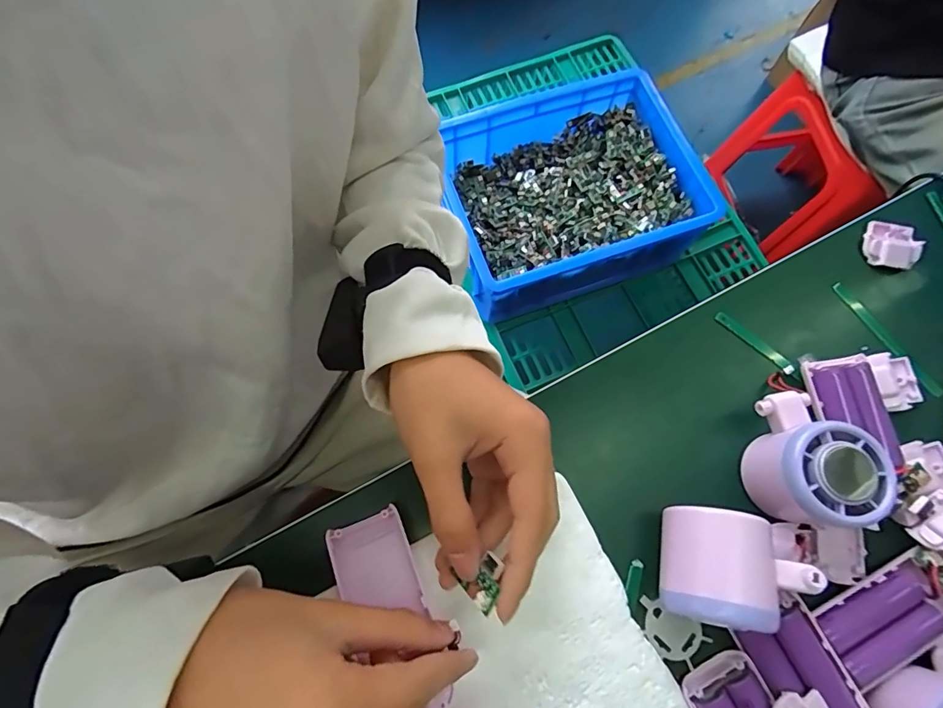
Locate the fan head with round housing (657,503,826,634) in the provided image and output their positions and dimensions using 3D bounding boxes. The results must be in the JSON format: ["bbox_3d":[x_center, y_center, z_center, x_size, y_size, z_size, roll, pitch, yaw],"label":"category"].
[{"bbox_3d":[0.141,0.113,0.254,0.067,0.047,0.055,7,73,1],"label":"fan head with round housing"}]

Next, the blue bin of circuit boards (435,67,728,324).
[{"bbox_3d":[0.137,-0.231,0.692,0.327,0.118,0.259,-20,74,-7],"label":"blue bin of circuit boards"}]

